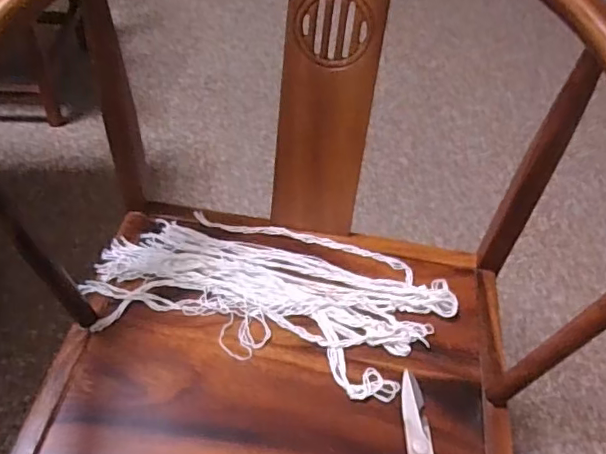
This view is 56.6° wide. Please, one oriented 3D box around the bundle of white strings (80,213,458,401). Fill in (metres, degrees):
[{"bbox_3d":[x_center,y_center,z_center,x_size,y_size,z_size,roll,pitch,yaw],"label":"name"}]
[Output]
[{"bbox_3d":[-0.040,0.081,0.723,0.434,0.022,0.209,14,48,6],"label":"bundle of white strings"}]

